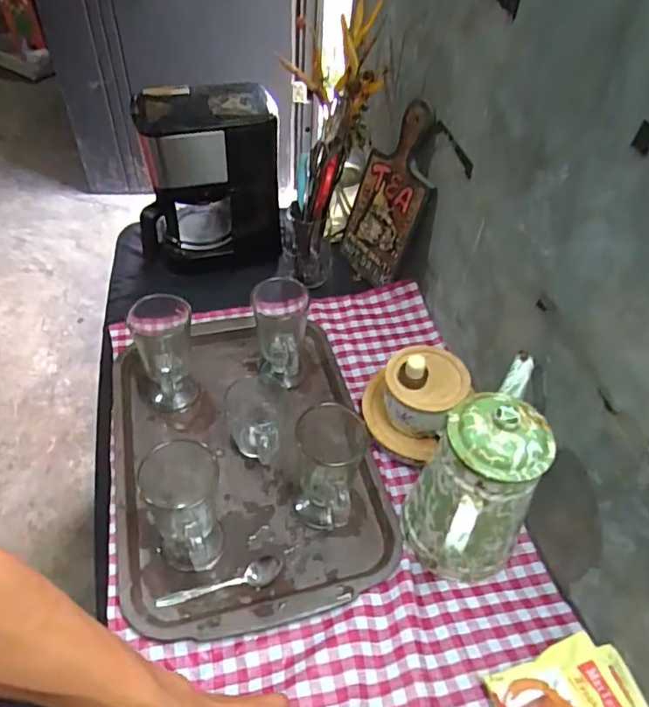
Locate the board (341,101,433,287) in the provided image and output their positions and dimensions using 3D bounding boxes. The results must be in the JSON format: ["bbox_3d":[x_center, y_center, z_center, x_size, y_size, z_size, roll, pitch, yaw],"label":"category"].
[{"bbox_3d":[0.104,-0.245,0.859,0.029,0.269,0.126,-12,49,-40],"label":"board"}]

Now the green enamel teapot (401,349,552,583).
[{"bbox_3d":[0.166,0.124,0.565,0.120,0.199,0.213,32,54,23],"label":"green enamel teapot"}]

